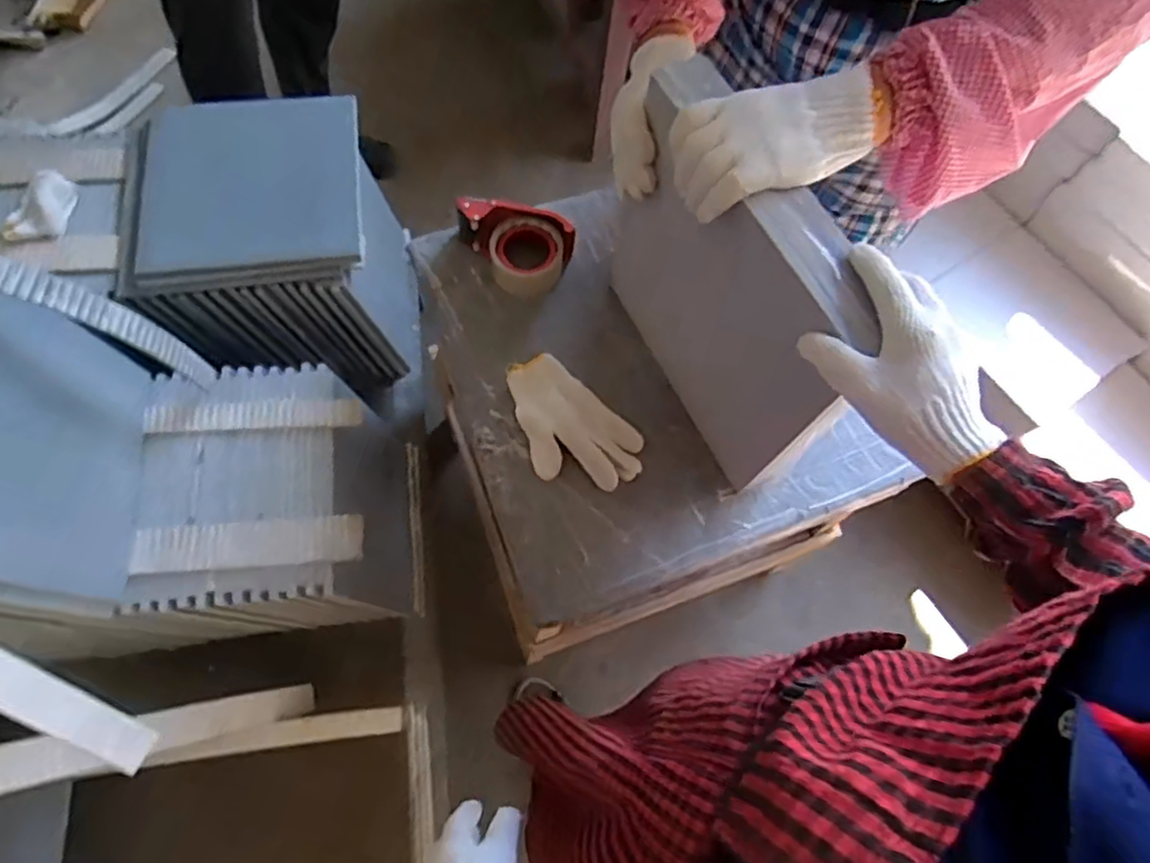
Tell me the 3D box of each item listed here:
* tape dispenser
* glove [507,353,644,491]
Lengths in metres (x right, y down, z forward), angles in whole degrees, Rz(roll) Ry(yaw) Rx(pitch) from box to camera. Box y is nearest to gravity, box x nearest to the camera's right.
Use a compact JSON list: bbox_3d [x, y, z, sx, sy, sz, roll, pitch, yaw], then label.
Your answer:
[{"bbox_3d":[-0.080,-0.230,0.799,0.143,0.059,0.095,27,70,9],"label":"tape dispenser"},{"bbox_3d":[-0.009,-0.005,0.732,0.178,0.031,0.110,40,72,13],"label":"glove"}]

